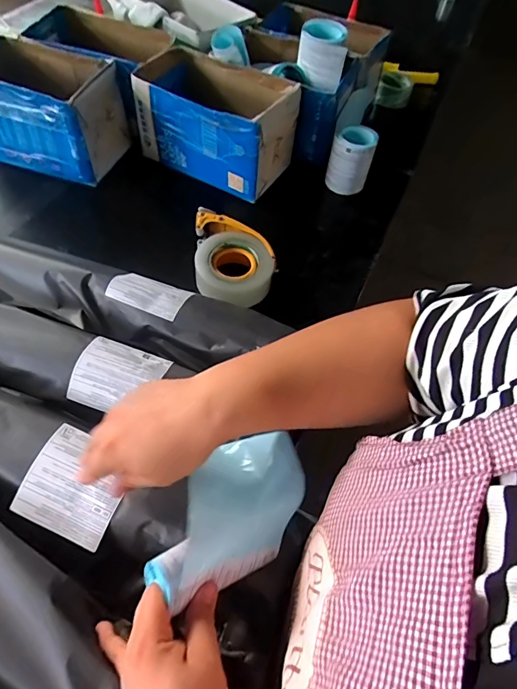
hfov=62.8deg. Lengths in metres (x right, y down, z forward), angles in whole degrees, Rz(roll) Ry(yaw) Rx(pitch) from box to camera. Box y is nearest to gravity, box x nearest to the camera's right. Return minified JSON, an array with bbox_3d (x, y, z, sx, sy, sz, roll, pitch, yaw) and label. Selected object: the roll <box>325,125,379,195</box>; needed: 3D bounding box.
[{"bbox_3d":[0.185,-0.372,0.859,0.083,0.108,0.085,2,56,-4],"label":"roll"}]

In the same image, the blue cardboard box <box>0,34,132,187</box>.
[{"bbox_3d":[-0.419,-0.460,0.824,0.297,0.150,0.185,19,57,8],"label":"blue cardboard box"}]

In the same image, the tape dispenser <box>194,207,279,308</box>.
[{"bbox_3d":[-0.038,-0.142,0.692,0.130,0.051,0.159,0,56,-5],"label":"tape dispenser"}]

